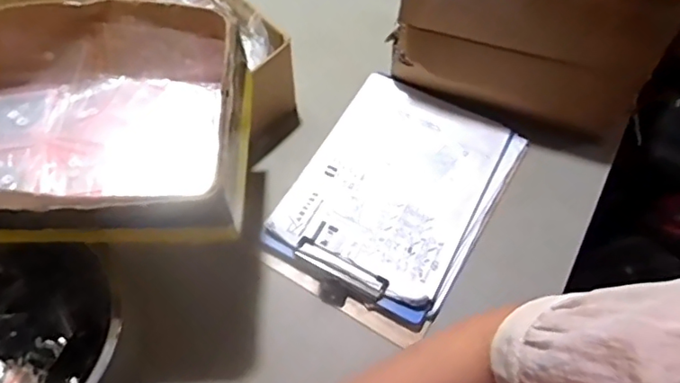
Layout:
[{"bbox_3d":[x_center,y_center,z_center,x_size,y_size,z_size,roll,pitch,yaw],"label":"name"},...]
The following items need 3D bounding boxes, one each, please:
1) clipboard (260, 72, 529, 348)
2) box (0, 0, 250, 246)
[{"bbox_3d":[0.068,-0.001,0.692,0.225,0.021,0.321,28,64,14],"label":"clipboard"},{"bbox_3d":[-0.243,-0.070,0.546,0.299,0.099,0.246,2,61,1],"label":"box"}]

